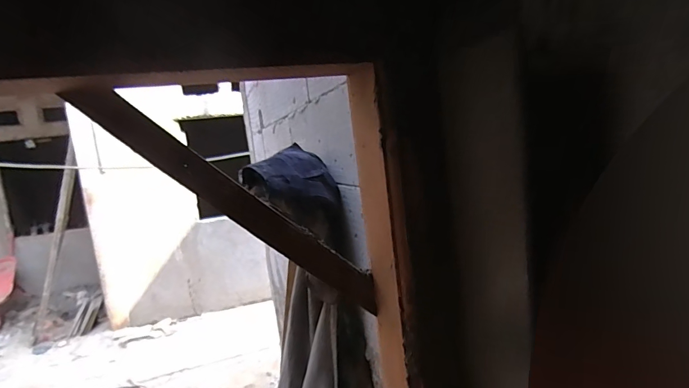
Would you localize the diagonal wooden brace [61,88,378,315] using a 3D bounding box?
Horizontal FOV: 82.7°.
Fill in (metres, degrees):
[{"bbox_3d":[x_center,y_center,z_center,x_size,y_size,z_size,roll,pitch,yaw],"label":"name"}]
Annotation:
[{"bbox_3d":[-0.091,0.015,0.370,0.325,0.031,0.019,39,-16,-19],"label":"diagonal wooden brace"}]

